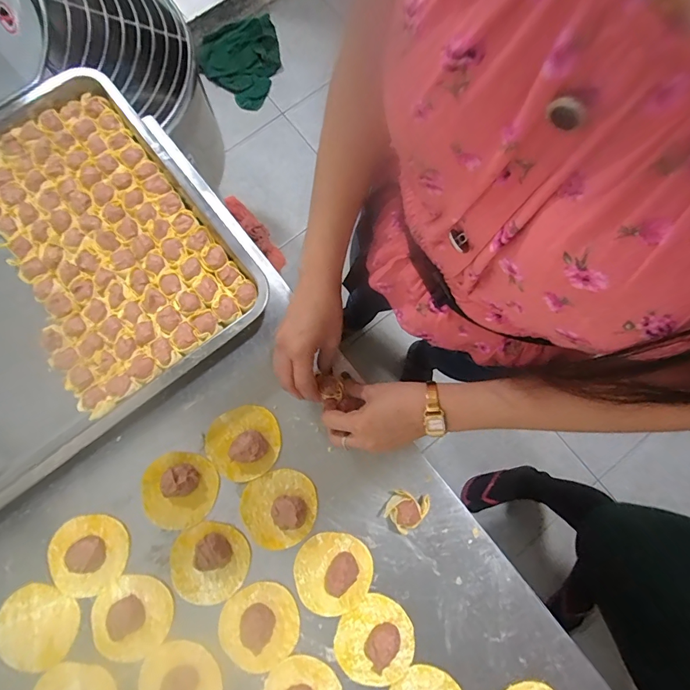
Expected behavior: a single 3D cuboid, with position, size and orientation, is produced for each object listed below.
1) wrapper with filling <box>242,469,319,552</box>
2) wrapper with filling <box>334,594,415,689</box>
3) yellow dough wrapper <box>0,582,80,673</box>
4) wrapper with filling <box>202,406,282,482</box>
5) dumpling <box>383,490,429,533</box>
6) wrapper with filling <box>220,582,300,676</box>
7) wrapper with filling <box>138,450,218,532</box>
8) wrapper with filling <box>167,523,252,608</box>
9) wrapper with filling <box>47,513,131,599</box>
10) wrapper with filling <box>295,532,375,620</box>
[{"bbox_3d":[-0.072,0.178,0.444,0.082,0.023,0.078,0,77,0],"label":"wrapper with filling"},{"bbox_3d":[0.031,0.308,0.420,0.082,0.018,0.077,-40,80,-8],"label":"wrapper with filling"},{"bbox_3d":[-0.320,0.291,0.421,0.081,0.004,0.075,27,79,6],"label":"yellow dough wrapper"},{"bbox_3d":[-0.115,0.110,0.458,0.081,0.020,0.079,0,77,0],"label":"wrapper with filling"},{"bbox_3d":[0.066,0.174,0.437,0.035,0.040,0.045,38,80,8],"label":"dumpling"},{"bbox_3d":[-0.089,0.293,0.423,0.081,0.012,0.077,0,77,0],"label":"wrapper with filling"},{"bbox_3d":[-0.183,0.158,0.446,0.083,0.020,0.079,0,77,0],"label":"wrapper with filling"},{"bbox_3d":[-0.146,0.233,0.434,0.080,0.023,0.079,0,77,0],"label":"wrapper with filling"},{"bbox_3d":[-0.275,0.222,0.433,0.083,0.014,0.078,0,77,0],"label":"wrapper with filling"},{"bbox_3d":[-0.014,0.245,0.433,0.079,0.021,0.082,0,77,0],"label":"wrapper with filling"}]

